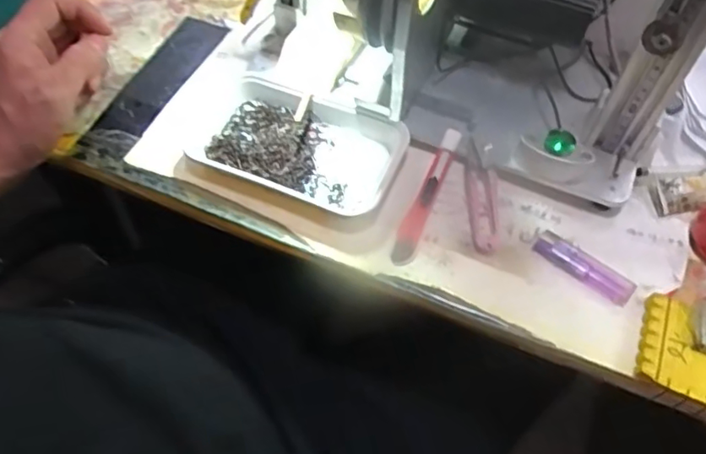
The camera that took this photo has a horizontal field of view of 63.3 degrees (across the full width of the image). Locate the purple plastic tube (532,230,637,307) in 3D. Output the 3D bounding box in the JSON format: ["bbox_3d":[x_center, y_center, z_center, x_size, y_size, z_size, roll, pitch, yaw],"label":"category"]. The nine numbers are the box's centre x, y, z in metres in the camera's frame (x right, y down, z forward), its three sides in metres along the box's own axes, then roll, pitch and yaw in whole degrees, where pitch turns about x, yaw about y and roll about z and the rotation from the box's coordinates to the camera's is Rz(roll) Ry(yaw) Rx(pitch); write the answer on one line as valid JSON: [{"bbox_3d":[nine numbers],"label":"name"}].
[{"bbox_3d":[0.179,0.030,0.442,0.077,0.010,0.023,34,64,19],"label":"purple plastic tube"}]

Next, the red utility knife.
[{"bbox_3d":[0.059,-0.026,0.468,0.020,0.027,0.126,19,60,11],"label":"red utility knife"}]

